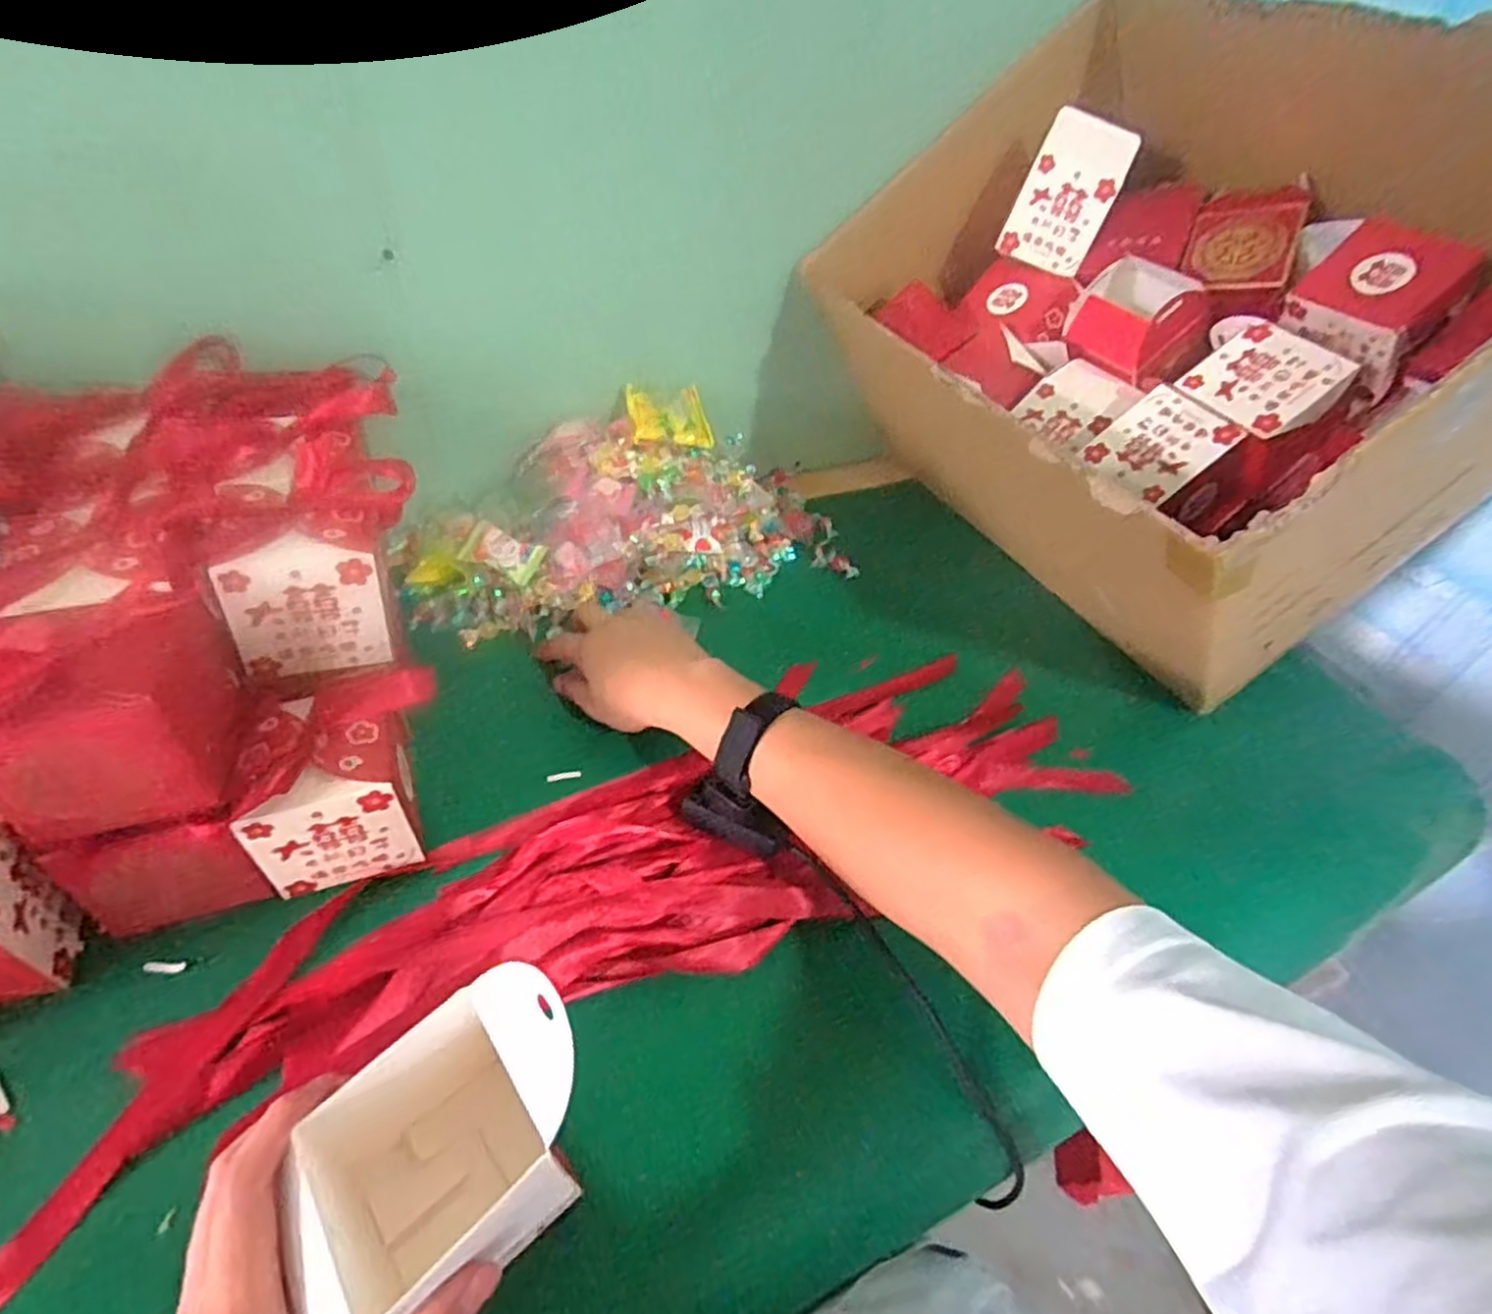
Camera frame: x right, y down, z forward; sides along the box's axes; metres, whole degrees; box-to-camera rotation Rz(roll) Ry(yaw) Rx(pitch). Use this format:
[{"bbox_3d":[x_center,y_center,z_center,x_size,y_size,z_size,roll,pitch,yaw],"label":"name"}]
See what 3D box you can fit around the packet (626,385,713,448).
[{"bbox_3d":[-0.068,-0.221,0.688,0.073,0.013,0.053,-7,82,-23],"label":"packet"}]

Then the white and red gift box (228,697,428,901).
[{"bbox_3d":[-0.246,0.079,0.450,0.086,0.088,0.075,-12,48,-19],"label":"white and red gift box"}]

